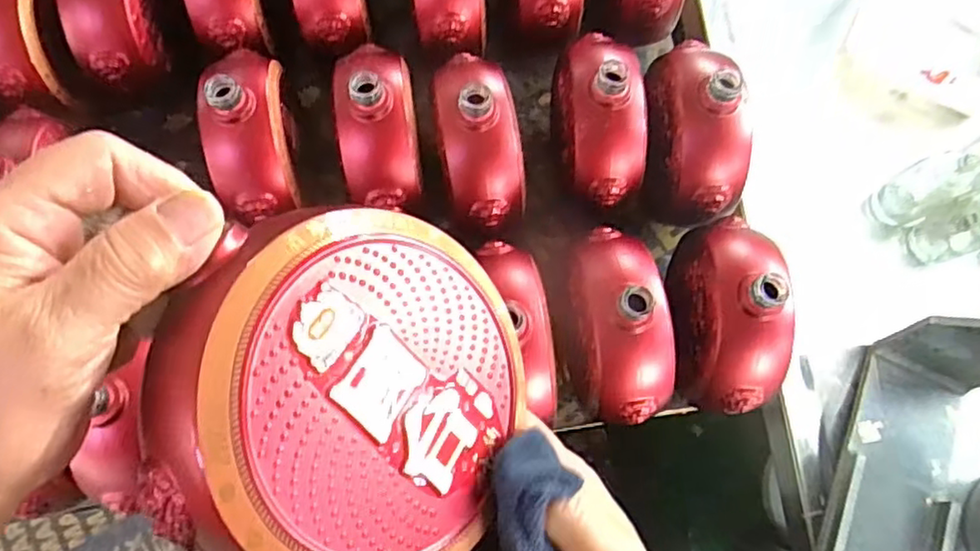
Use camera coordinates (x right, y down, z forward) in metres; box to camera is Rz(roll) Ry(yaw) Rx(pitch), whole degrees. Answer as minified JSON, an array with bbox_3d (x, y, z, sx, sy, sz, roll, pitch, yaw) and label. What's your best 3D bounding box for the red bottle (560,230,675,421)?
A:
[{"bbox_3d":[0.086,0.029,0.457,0.070,0.072,0.138,-7,75,-4],"label":"red bottle"}]

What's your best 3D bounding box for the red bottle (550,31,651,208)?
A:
[{"bbox_3d":[0.084,-0.121,0.509,0.066,0.083,0.130,-5,75,-3],"label":"red bottle"}]

